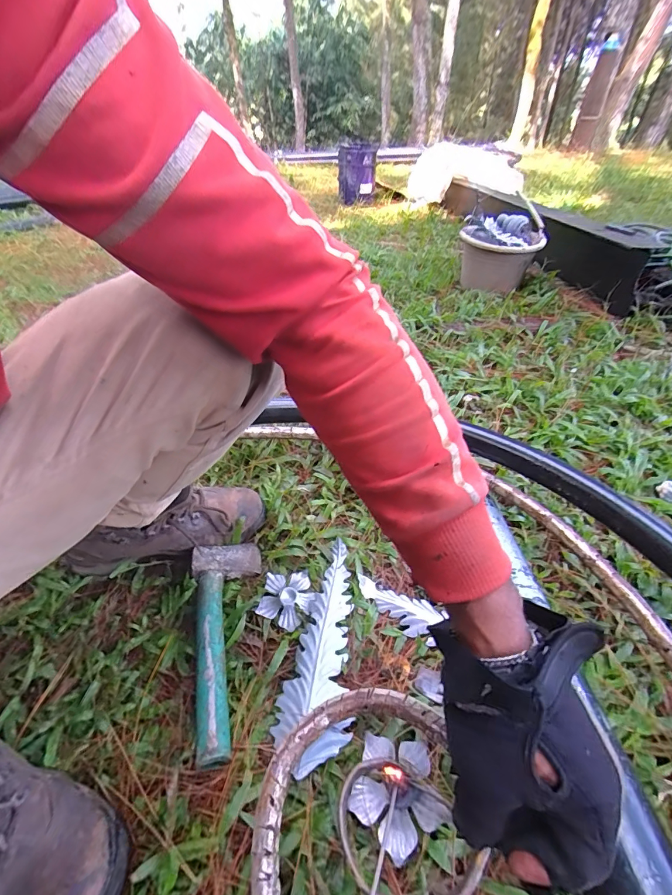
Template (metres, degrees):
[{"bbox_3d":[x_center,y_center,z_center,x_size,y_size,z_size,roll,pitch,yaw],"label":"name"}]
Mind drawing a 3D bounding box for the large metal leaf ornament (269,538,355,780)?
[{"bbox_3d":[-0.019,0.226,0.464,0.075,0.021,0.250,1,39,7],"label":"large metal leaf ornament"}]

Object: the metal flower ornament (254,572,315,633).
[{"bbox_3d":[-0.067,0.199,0.522,0.067,0.014,0.073,8,41,16],"label":"metal flower ornament"}]

